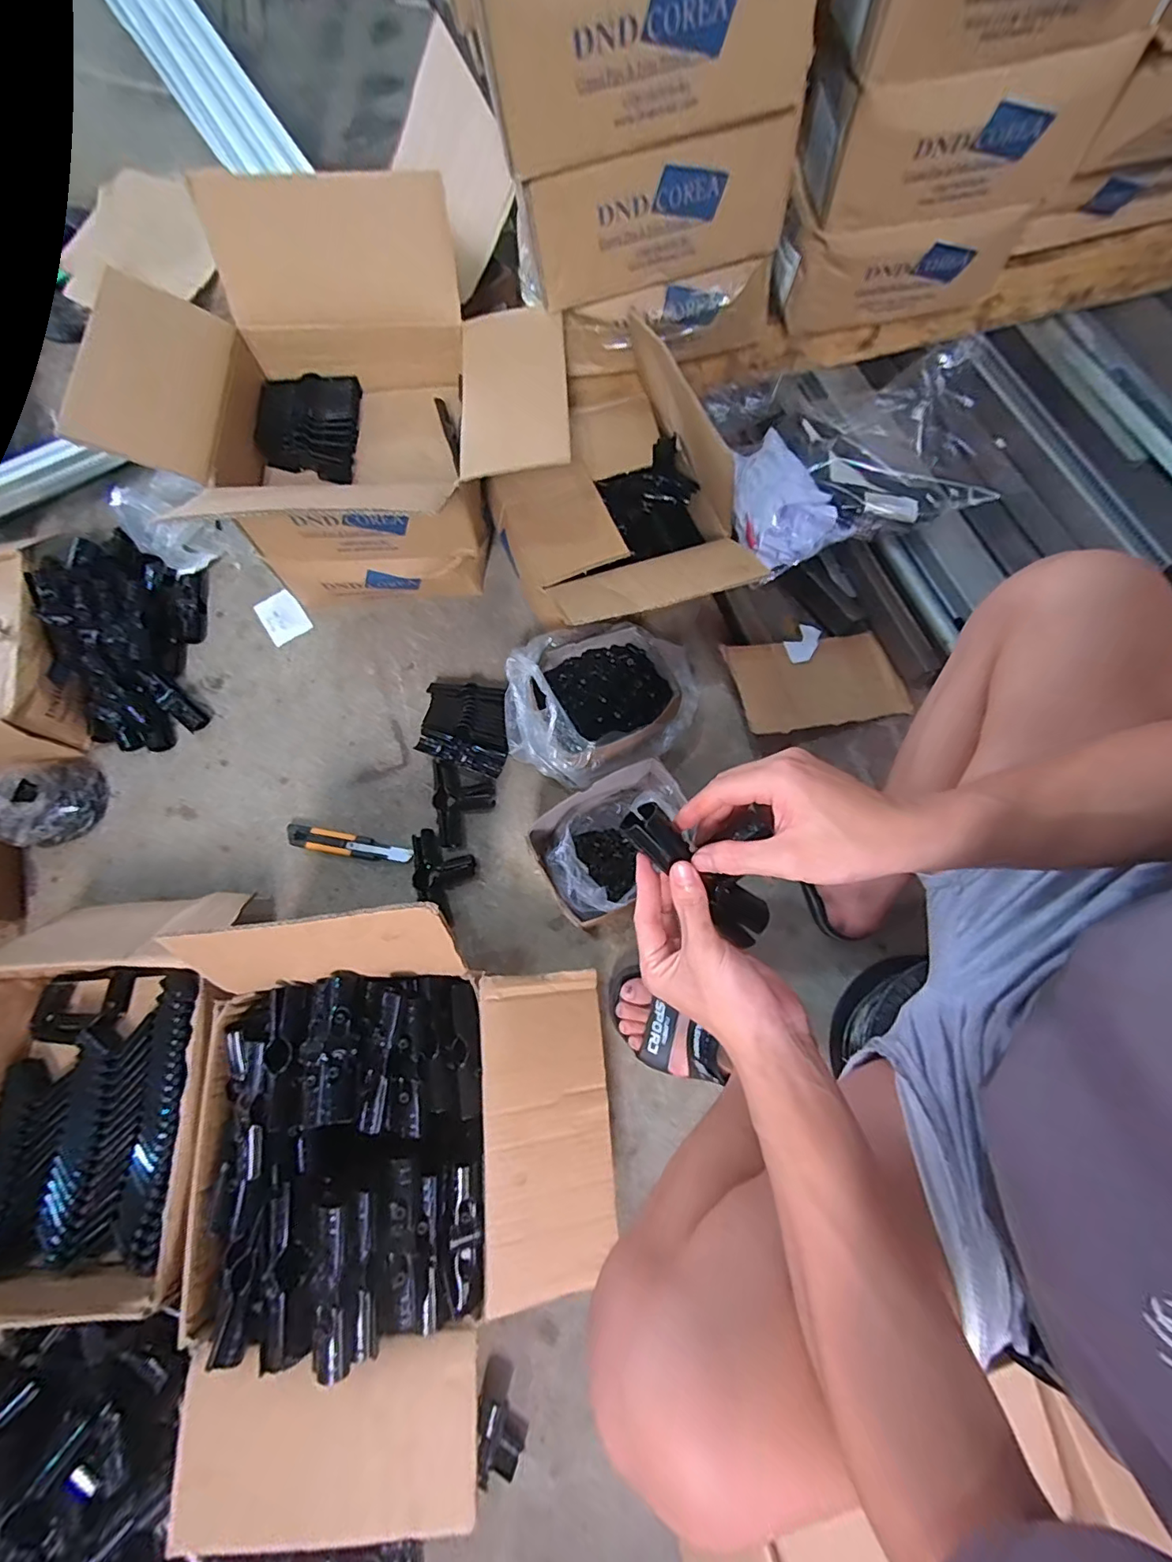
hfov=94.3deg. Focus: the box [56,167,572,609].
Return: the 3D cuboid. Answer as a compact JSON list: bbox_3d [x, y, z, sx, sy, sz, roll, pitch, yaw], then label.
[{"bbox_3d":[-0.295,-0.479,0.763,0.523,0.408,0.334,-1,72,1],"label":"box"}]

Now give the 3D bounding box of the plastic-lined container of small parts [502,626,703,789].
[{"bbox_3d":[0.021,-0.115,0.775,0.275,0.127,0.216,-27,73,-7],"label":"plastic-lined container of small parts"}]

